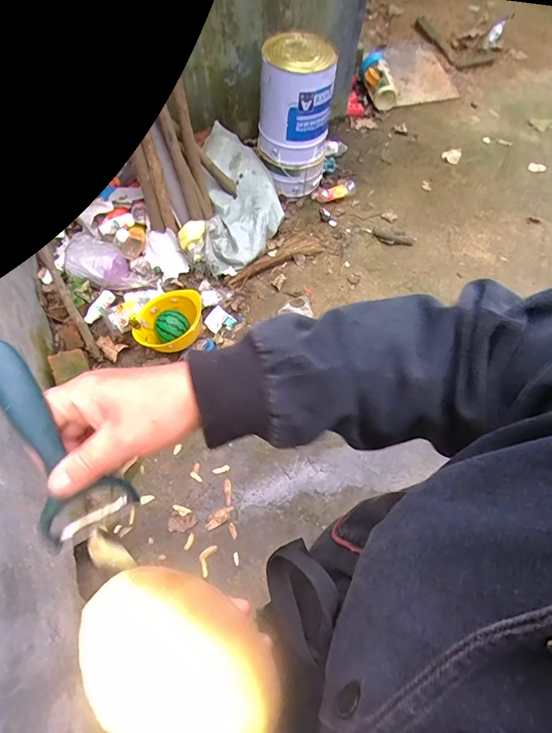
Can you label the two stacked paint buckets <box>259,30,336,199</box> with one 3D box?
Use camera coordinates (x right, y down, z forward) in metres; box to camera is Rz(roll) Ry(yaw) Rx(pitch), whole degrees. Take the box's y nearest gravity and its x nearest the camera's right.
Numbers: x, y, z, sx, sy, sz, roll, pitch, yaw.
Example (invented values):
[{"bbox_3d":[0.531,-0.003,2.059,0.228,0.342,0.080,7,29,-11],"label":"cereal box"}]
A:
[{"bbox_3d":[0.074,-1.003,1.626,0.285,0.482,0.293,4,64,0],"label":"two stacked paint buckets"}]

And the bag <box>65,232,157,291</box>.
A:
[{"bbox_3d":[-0.634,-0.394,1.484,0.312,0.102,0.173,15,64,6],"label":"bag"}]

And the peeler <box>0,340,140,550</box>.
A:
[{"bbox_3d":[-0.142,0.049,0.249,0.053,0.137,0.022,-22,24,-12],"label":"peeler"}]

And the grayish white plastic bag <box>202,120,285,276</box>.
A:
[{"bbox_3d":[-0.137,-0.718,1.638,0.308,0.118,0.726,-3,64,-3],"label":"grayish white plastic bag"}]

